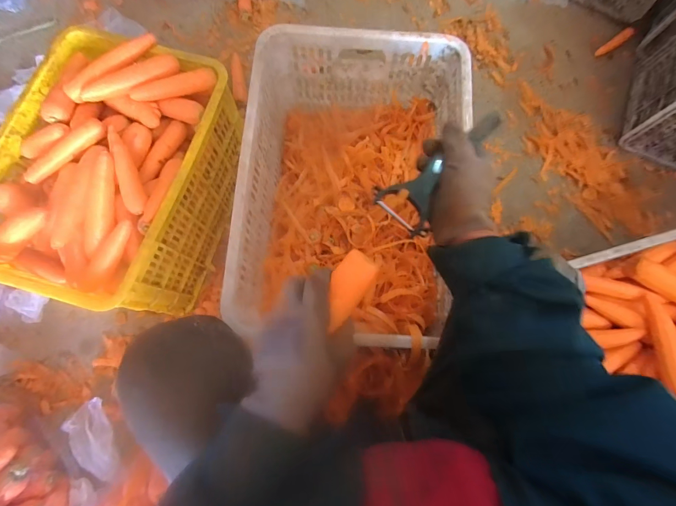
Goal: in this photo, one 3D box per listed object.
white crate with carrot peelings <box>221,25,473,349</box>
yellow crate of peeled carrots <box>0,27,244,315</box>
[{"bbox_3d":[0.029,-0.136,0.723,0.424,0.265,0.610,5,77,1],"label":"white crate with carrot peelings"},{"bbox_3d":[-0.468,-0.160,0.746,0.371,0.280,0.519,14,77,3],"label":"yellow crate of peeled carrots"}]

